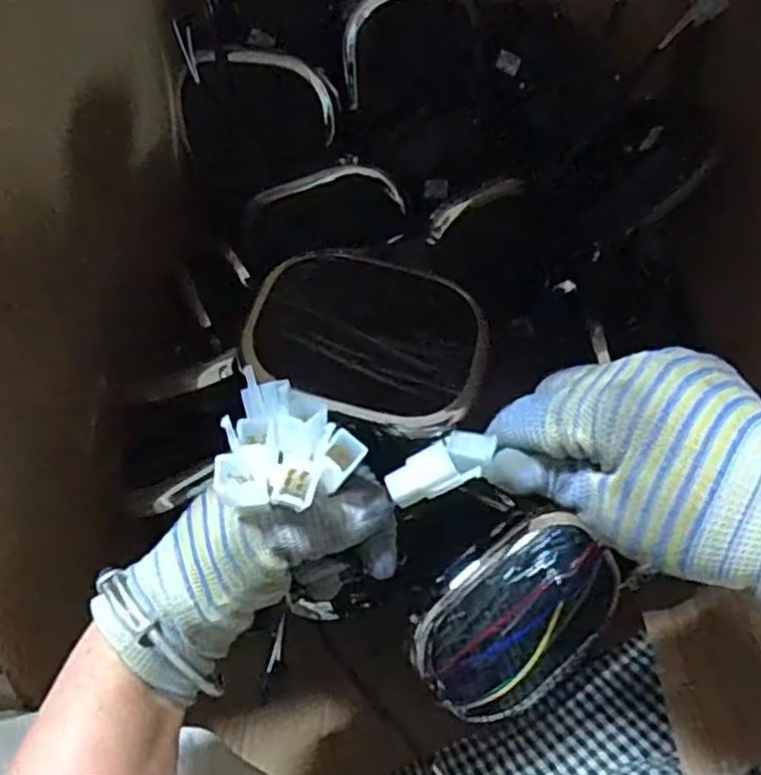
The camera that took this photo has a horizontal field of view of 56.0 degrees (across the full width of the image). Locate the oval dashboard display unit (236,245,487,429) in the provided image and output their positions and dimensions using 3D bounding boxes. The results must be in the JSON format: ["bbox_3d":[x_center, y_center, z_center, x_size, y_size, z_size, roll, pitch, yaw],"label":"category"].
[{"bbox_3d":[-0.007,-0.028,0.433,0.136,0.031,0.106,15,66,2],"label":"oval dashboard display unit"}]

